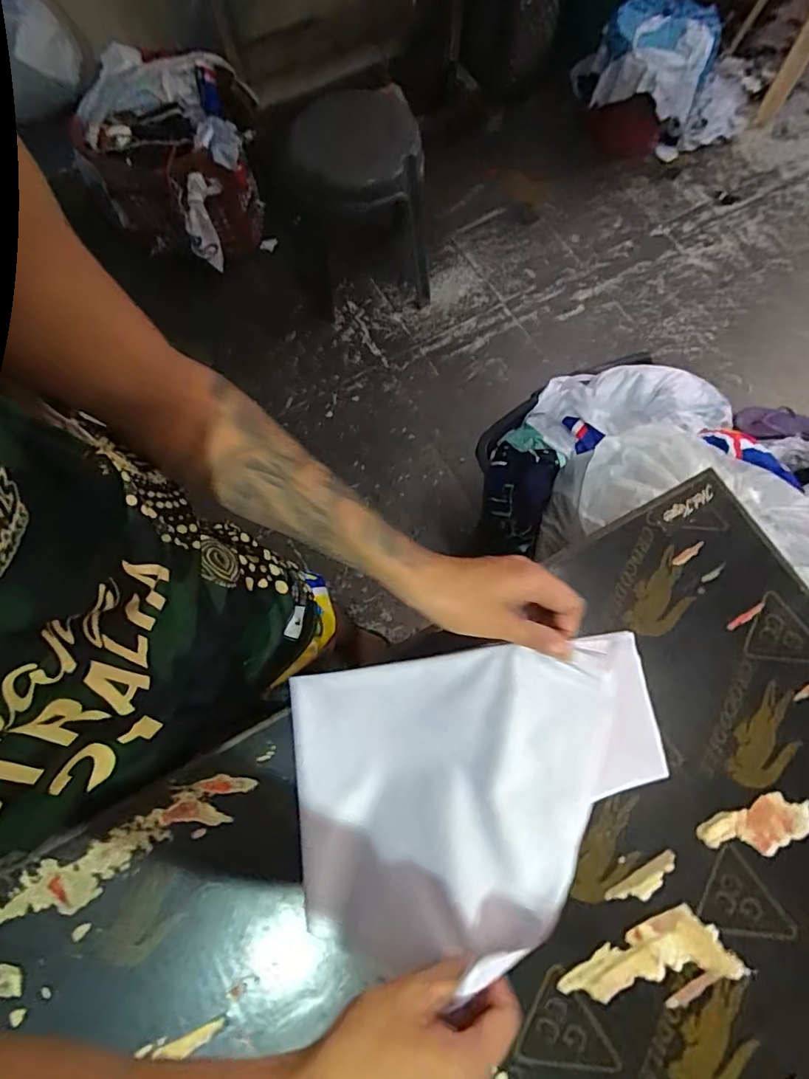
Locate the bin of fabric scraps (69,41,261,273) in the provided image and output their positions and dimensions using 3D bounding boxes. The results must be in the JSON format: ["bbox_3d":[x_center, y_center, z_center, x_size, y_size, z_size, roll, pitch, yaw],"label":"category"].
[{"bbox_3d":[-0.595,-0.971,1.434,0.374,0.396,0.351,1,73,0],"label":"bin of fabric scraps"}]

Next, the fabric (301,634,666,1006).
[{"bbox_3d":[0.036,0.219,0.431,0.326,0.091,0.246,-15,70,24],"label":"fabric"}]

